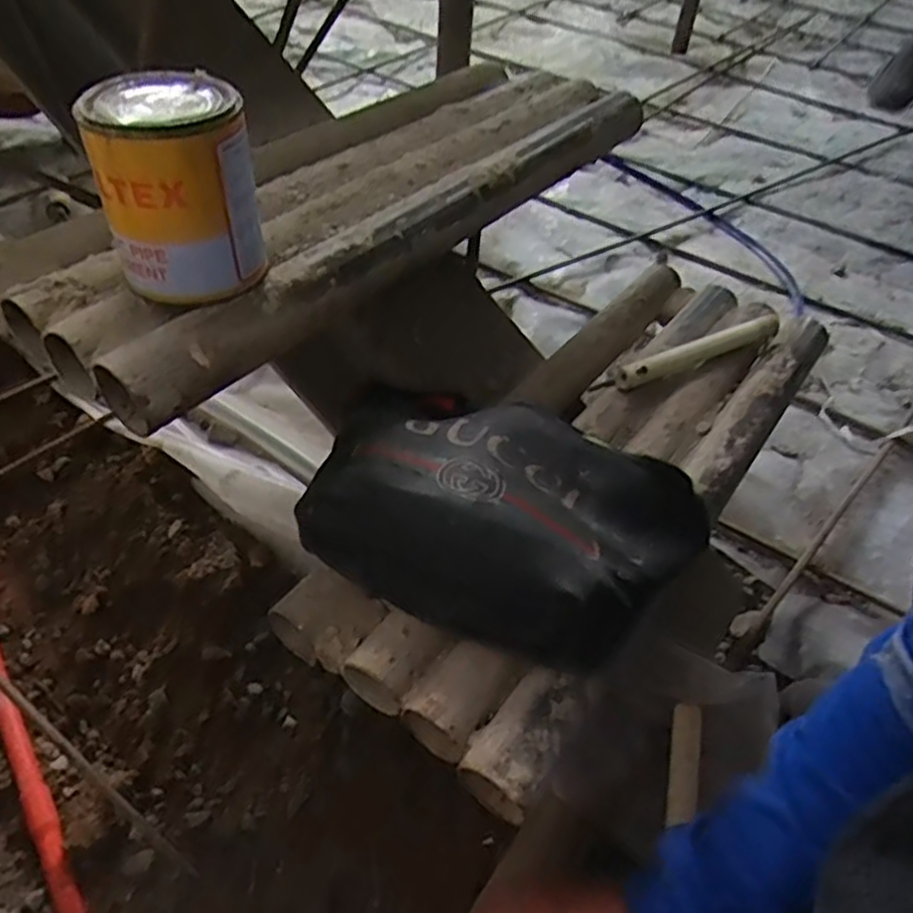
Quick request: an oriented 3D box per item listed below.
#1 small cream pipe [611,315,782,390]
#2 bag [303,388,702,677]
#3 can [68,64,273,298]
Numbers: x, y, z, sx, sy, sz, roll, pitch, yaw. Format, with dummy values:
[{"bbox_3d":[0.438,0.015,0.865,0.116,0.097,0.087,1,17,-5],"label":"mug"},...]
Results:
[{"bbox_3d":[0.229,-0.100,0.664,0.184,0.026,0.022,-21,52,-22],"label":"small cream pipe"},{"bbox_3d":[0.027,0.025,0.485,0.262,0.067,0.181,23,50,16],"label":"bag"},{"bbox_3d":[-0.158,-0.154,0.408,0.083,0.096,0.082,2,47,-3],"label":"can"}]

